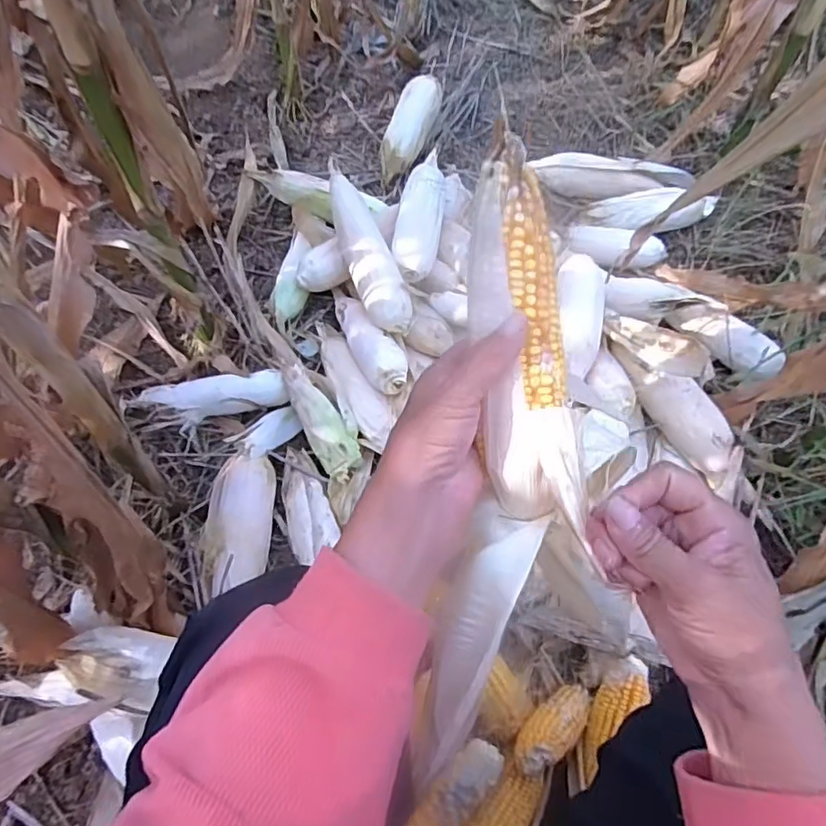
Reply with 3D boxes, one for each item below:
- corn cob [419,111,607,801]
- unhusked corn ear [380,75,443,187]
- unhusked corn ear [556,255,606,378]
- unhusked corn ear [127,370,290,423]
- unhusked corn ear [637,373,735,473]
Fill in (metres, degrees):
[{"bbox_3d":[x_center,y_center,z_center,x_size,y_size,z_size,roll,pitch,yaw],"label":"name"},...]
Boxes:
[{"bbox_3d":[0.059,0.035,0.333,0.074,0.046,0.374,6,94,3],"label":"corn cob"},{"bbox_3d":[-0.004,-0.500,1.023,0.077,0.054,0.237,14,62,7],"label":"unhusked corn ear"},{"bbox_3d":[0.220,-0.126,0.757,0.069,0.054,0.189,3,61,1],"label":"unhusked corn ear"},{"bbox_3d":[-0.272,-0.022,0.769,0.207,0.039,0.054,-2,61,-2],"label":"unhusked corn ear"},{"bbox_3d":[0.350,0.005,0.716,0.058,0.056,0.139,-24,64,-13],"label":"unhusked corn ear"}]

